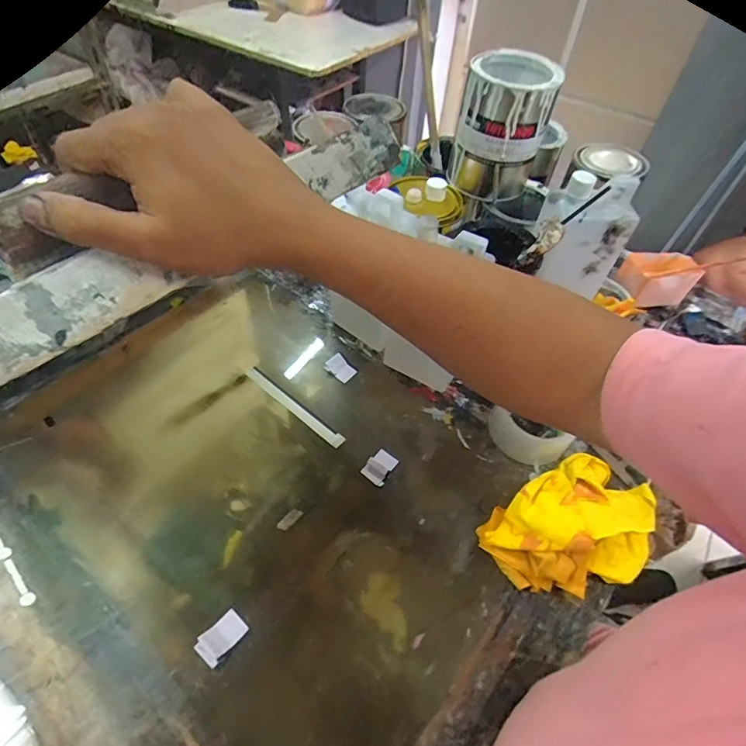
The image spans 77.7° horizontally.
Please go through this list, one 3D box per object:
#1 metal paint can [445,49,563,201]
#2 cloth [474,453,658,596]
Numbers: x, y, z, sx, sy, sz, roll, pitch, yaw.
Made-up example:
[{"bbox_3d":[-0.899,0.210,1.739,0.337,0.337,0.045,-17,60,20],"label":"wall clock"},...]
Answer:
[{"bbox_3d":[0.164,-0.312,0.593,0.103,0.140,0.111,16,53,8],"label":"metal paint can"},{"bbox_3d":[0.218,0.165,0.493,0.184,0.045,0.122,-25,57,-22],"label":"cloth"}]

